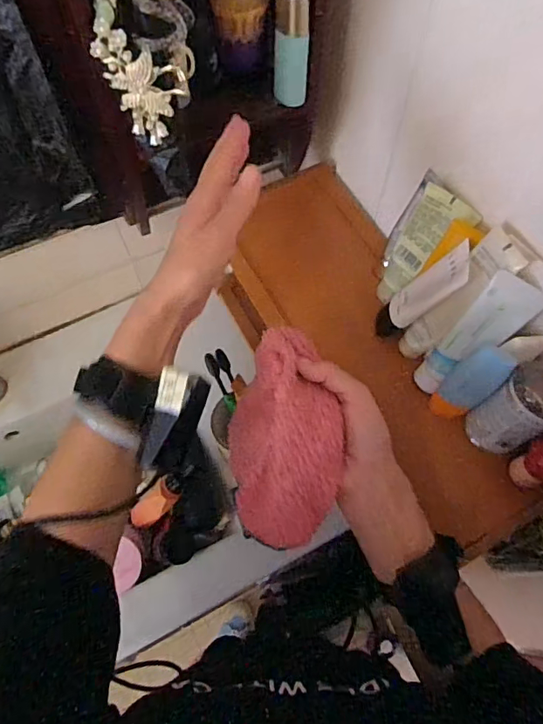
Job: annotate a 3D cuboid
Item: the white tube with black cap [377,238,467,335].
[{"bbox_3d":[0.150,-0.066,0.507,0.023,0.143,0.046,8,60,-27],"label":"white tube with black cap"}]

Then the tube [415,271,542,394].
[{"bbox_3d":[0.193,-0.024,0.479,0.047,0.152,0.033,46,42,10],"label":"tube"}]

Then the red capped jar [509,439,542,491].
[{"bbox_3d":[0.253,0.097,0.467,0.038,0.046,0.037,0,63,0],"label":"red capped jar"}]

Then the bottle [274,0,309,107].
[{"bbox_3d":[0.020,-0.307,0.480,0.033,0.101,0.031,2,63,0],"label":"bottle"}]

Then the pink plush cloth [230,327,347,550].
[{"bbox_3d":[0.011,0.059,0.388,0.095,0.055,0.160,17,97,35],"label":"pink plush cloth"}]

